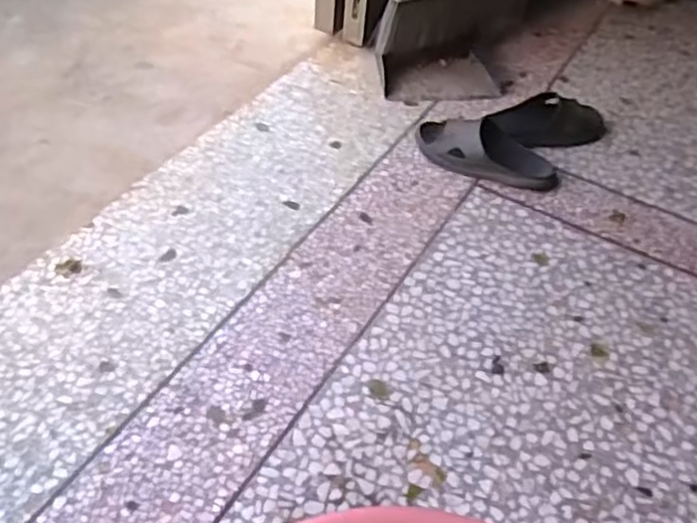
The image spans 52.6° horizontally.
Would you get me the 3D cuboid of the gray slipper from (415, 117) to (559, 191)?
[{"bbox_3d":[0.265,-0.217,1.347,0.277,0.090,0.096,21,47,13],"label":"gray slipper"}]

